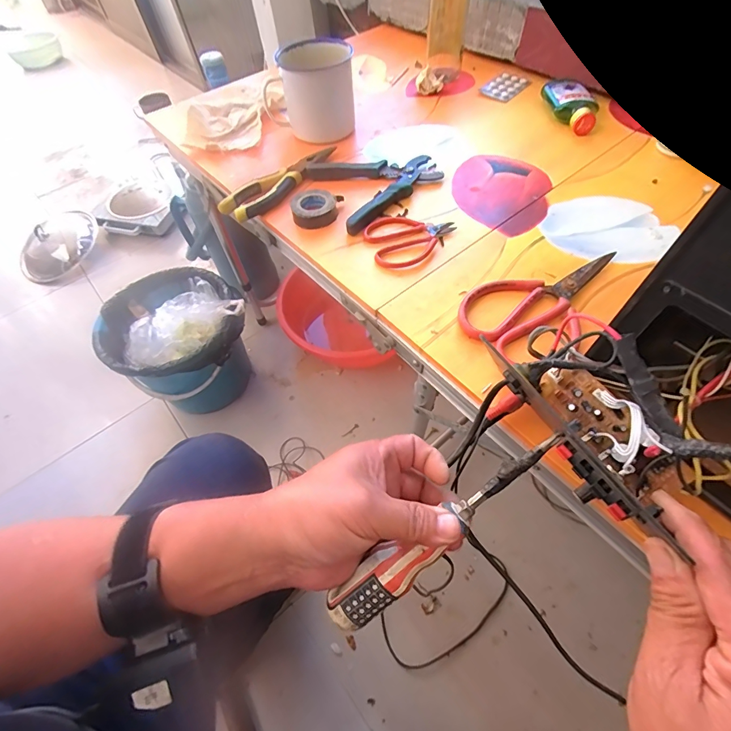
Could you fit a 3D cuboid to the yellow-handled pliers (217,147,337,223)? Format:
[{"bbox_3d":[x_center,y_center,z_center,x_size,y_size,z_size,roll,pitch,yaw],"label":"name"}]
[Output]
[{"bbox_3d":[-0.112,-0.244,0.502,0.048,0.016,0.172,31,64,21],"label":"yellow-handled pliers"}]

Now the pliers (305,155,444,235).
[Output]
[{"bbox_3d":[0.020,-0.240,0.496,0.152,0.016,0.140,-24,59,-11],"label":"pliers"}]

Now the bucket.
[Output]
[{"bbox_3d":[-0.411,-0.040,0.892,0.269,0.264,0.276,-2,57,3],"label":"bucket"}]

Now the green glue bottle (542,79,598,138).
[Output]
[{"bbox_3d":[0.301,-0.380,0.563,0.057,0.033,0.110,-3,57,2],"label":"green glue bottle"}]

